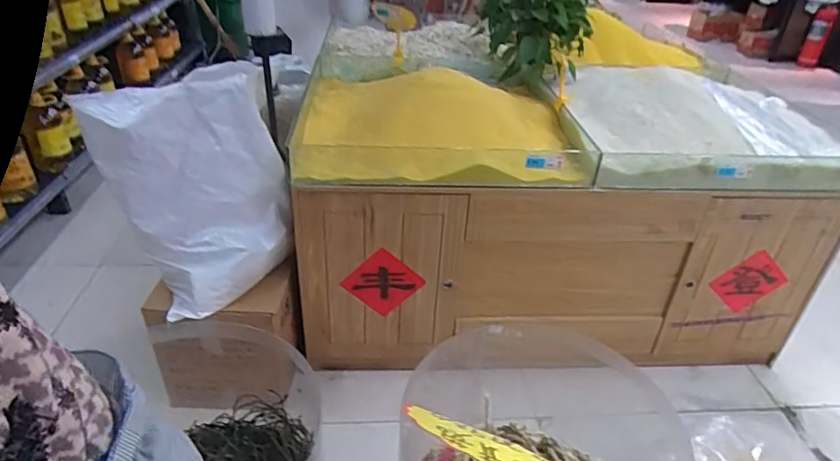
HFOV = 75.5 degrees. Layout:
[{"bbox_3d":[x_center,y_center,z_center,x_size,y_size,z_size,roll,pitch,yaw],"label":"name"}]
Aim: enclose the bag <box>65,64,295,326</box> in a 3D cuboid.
[{"bbox_3d":[-0.538,-0.079,1.359,0.417,0.599,0.136,-17,38,-26],"label":"bag"}]

